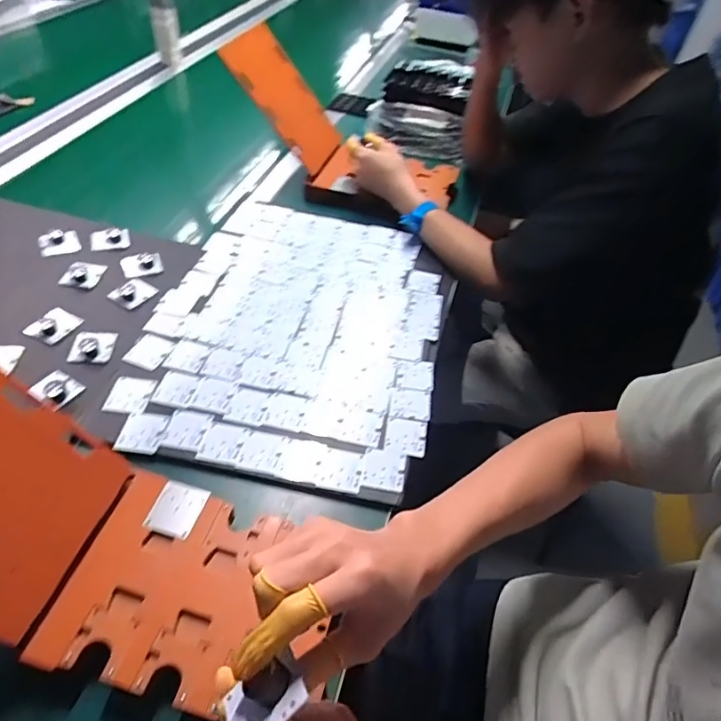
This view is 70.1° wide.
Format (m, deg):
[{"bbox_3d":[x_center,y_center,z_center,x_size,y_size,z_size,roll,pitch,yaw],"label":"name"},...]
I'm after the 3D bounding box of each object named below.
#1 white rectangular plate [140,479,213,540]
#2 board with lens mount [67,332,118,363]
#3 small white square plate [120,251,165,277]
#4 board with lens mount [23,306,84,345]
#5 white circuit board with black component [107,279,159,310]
[{"bbox_3d":[-0.178,0.143,0.497,0.046,0.009,0.049,18,49,9],"label":"white rectangular plate"},{"bbox_3d":[-0.338,-0.022,0.647,0.050,0.015,0.052,-2,49,-8],"label":"board with lens mount"},{"bbox_3d":[-0.329,-0.146,0.771,0.059,0.009,0.043,-12,51,-17],"label":"small white square plate"},{"bbox_3d":[-0.395,-0.046,0.662,0.042,0.011,0.057,25,51,15],"label":"board with lens mount"},{"bbox_3d":[-0.318,-0.098,0.720,0.042,0.012,0.055,31,52,19],"label":"white circuit board with black component"}]

